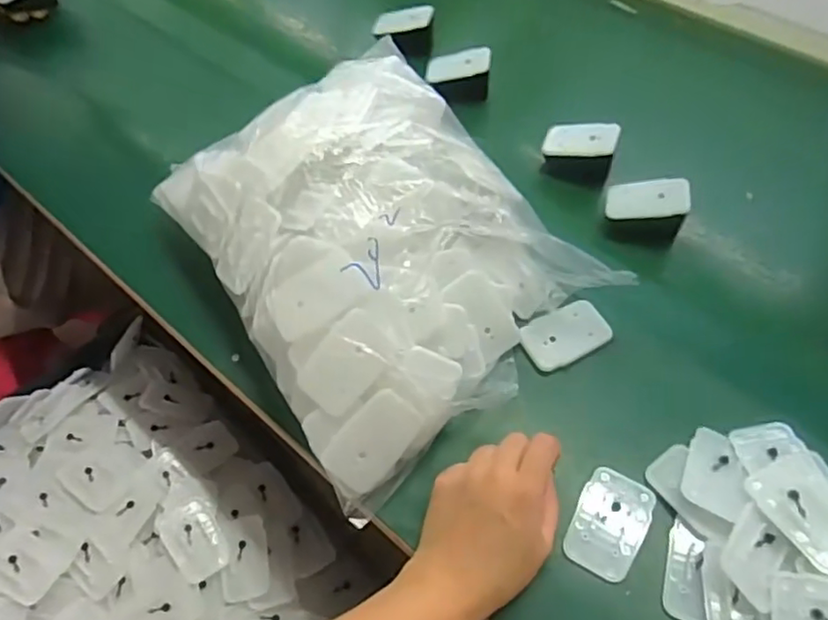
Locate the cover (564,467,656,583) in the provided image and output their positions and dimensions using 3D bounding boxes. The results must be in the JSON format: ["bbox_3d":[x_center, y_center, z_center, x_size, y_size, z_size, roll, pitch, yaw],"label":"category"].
[{"bbox_3d":[0.132,0.143,0.425,0.045,0.006,0.070,27,60,19],"label":"cover"}]

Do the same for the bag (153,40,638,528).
[{"bbox_3d":[-0.029,-0.056,0.501,0.250,0.117,0.307,-30,60,-18],"label":"bag"}]

